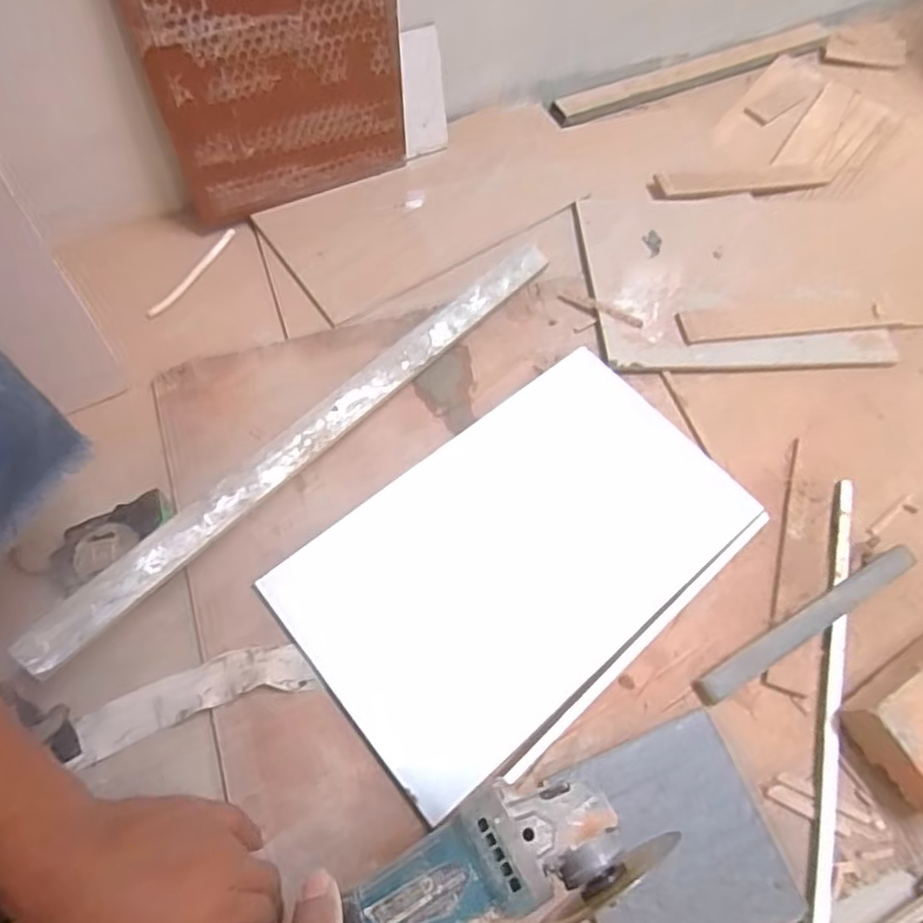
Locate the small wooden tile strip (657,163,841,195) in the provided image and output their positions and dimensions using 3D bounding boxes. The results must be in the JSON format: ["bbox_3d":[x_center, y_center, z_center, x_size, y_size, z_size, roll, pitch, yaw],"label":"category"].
[{"bbox_3d":[0.368,-0.357,0.831,0.258,0.005,0.041,-11,68,-16],"label":"small wooden tile strip"}]

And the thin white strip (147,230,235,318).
[{"bbox_3d":[-0.290,-0.205,0.713,0.017,0.011,0.138,31,67,11],"label":"thin white strip"}]

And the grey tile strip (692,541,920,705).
[{"bbox_3d":[0.301,0.139,0.569,0.240,0.018,0.024,-27,69,-15],"label":"grey tile strip"}]

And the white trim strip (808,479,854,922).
[{"bbox_3d":[0.313,0.191,0.549,0.016,0.008,0.390,17,65,4],"label":"white trim strip"}]

